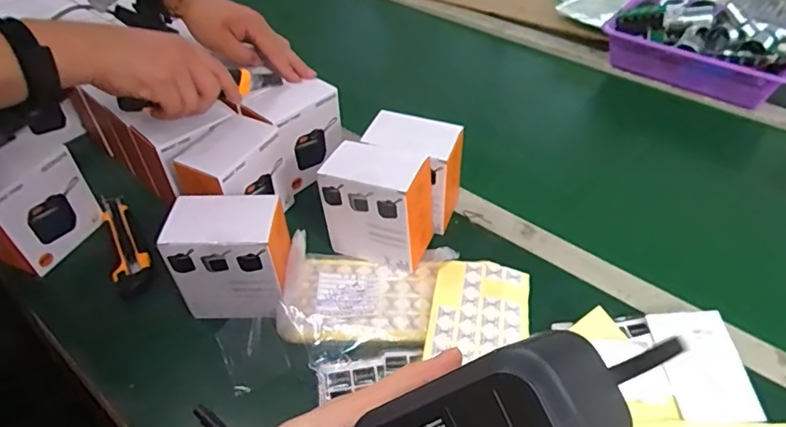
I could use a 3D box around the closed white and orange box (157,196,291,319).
[{"bbox_3d":[-0.153,0.043,0.498,0.104,0.110,0.065,4,44,6],"label":"closed white and orange box"}]

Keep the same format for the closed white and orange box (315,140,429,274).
[{"bbox_3d":[-0.015,-0.010,0.541,0.104,0.113,0.065,22,49,22],"label":"closed white and orange box"}]

